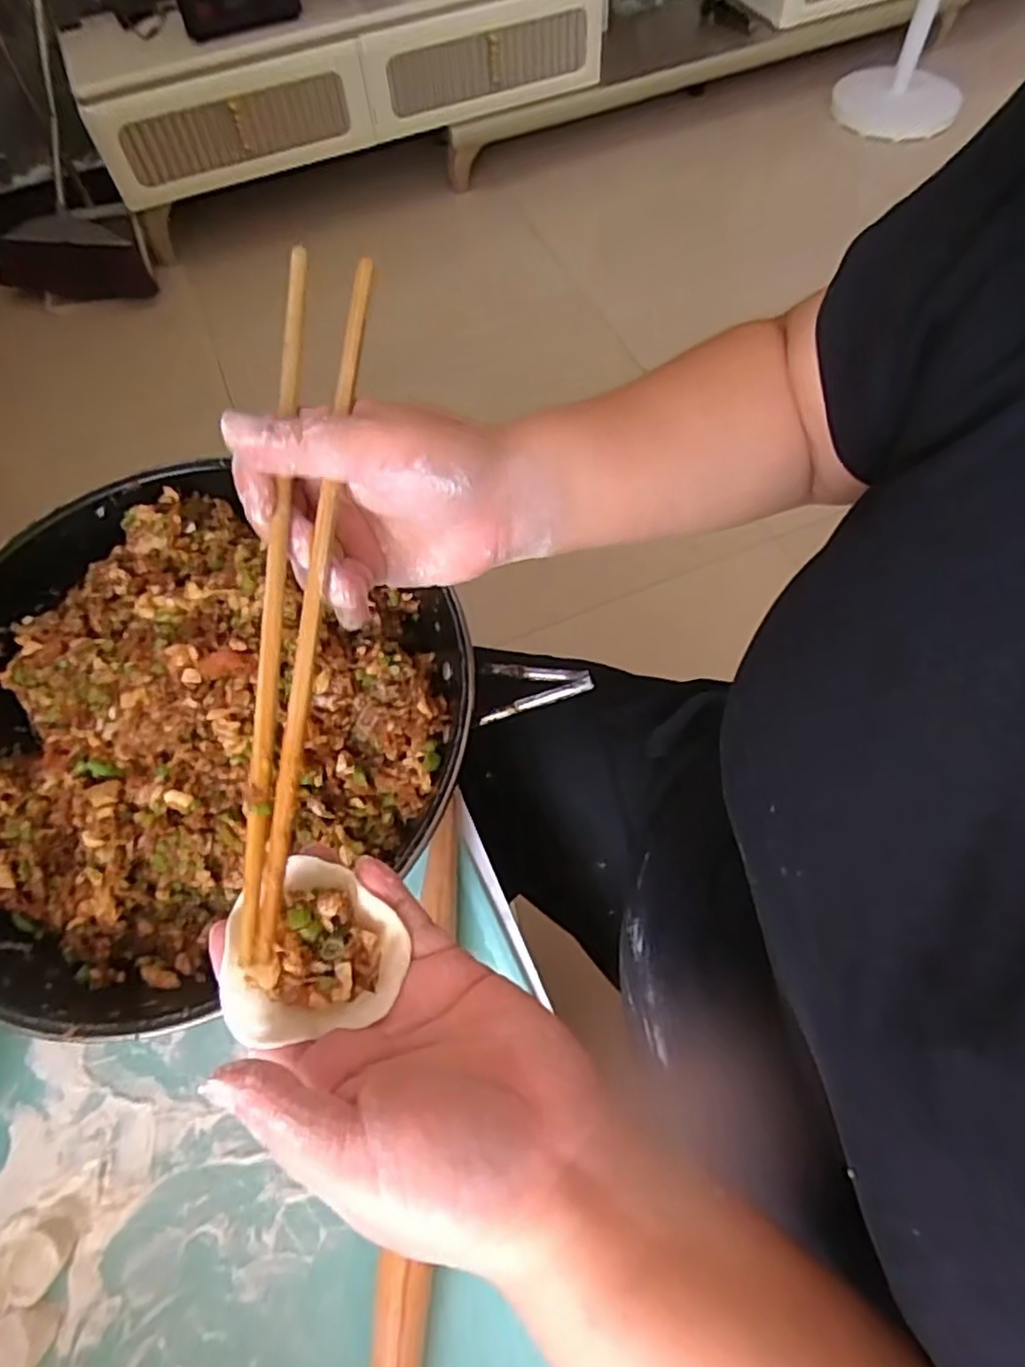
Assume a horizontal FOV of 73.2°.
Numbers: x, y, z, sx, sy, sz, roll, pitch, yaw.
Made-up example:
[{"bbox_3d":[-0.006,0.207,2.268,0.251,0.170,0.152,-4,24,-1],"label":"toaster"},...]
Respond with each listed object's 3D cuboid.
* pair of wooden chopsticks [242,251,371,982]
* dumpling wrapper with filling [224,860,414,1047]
[{"bbox_3d":[-0.078,-0.041,0.249,0.030,0.006,0.261,1,76,4],"label":"pair of wooden chopsticks"},{"bbox_3d":[-0.069,0.089,0.238,0.055,0.018,0.055,-16,62,-5],"label":"dumpling wrapper with filling"}]

